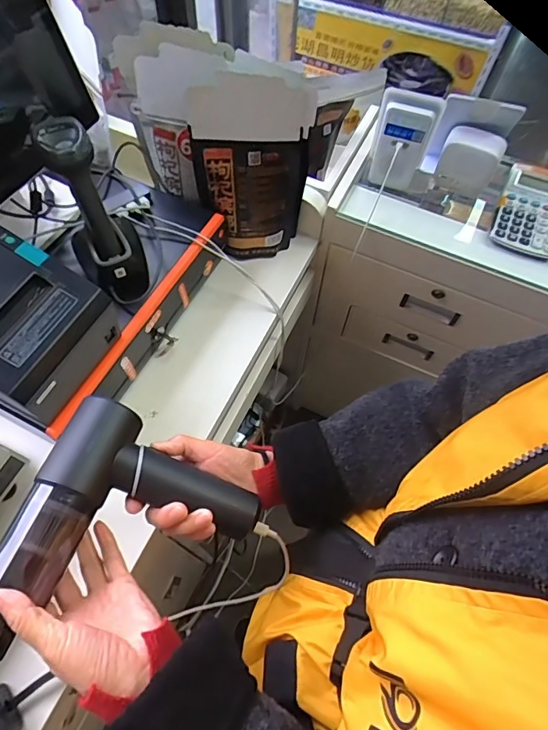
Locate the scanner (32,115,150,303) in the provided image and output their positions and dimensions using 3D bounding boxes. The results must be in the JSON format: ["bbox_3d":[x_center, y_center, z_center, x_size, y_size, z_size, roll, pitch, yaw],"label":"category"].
[{"bbox_3d":[-0.240,-0.201,0.592,0.084,0.224,0.099,-24,36,-15],"label":"scanner"}]

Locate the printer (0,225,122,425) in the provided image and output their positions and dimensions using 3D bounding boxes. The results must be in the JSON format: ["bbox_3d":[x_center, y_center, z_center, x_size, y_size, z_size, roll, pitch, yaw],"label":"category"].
[{"bbox_3d":[-0.297,-0.048,0.499,0.187,0.131,0.154,21,63,8],"label":"printer"}]

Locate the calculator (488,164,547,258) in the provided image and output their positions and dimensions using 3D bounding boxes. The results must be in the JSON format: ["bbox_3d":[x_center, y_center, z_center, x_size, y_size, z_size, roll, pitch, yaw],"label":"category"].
[{"bbox_3d":[0.413,-0.246,0.708,0.104,0.017,0.147,20,84,9],"label":"calculator"}]

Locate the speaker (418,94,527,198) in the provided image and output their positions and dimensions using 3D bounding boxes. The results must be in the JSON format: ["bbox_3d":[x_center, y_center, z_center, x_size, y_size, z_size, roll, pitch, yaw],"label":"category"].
[{"bbox_3d":[0.311,-0.354,0.721,0.112,0.168,0.079,22,63,8],"label":"speaker"}]

